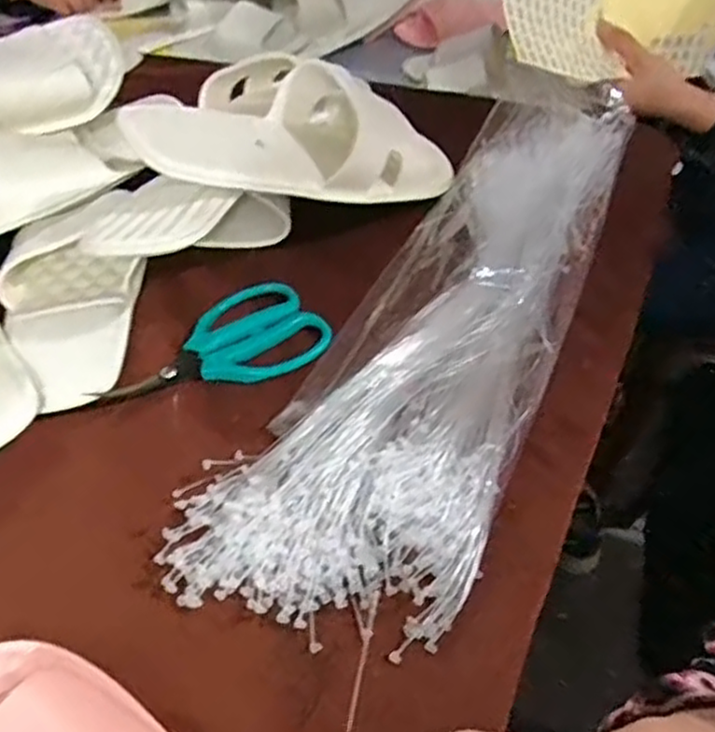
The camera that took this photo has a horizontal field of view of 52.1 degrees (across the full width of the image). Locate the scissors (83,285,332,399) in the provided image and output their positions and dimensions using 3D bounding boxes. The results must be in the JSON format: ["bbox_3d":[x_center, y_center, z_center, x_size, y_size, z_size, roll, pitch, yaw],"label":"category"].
[{"bbox_3d":[-0.091,-0.011,0.468,0.142,0.012,0.073,-23,46,-17],"label":"scissors"}]

